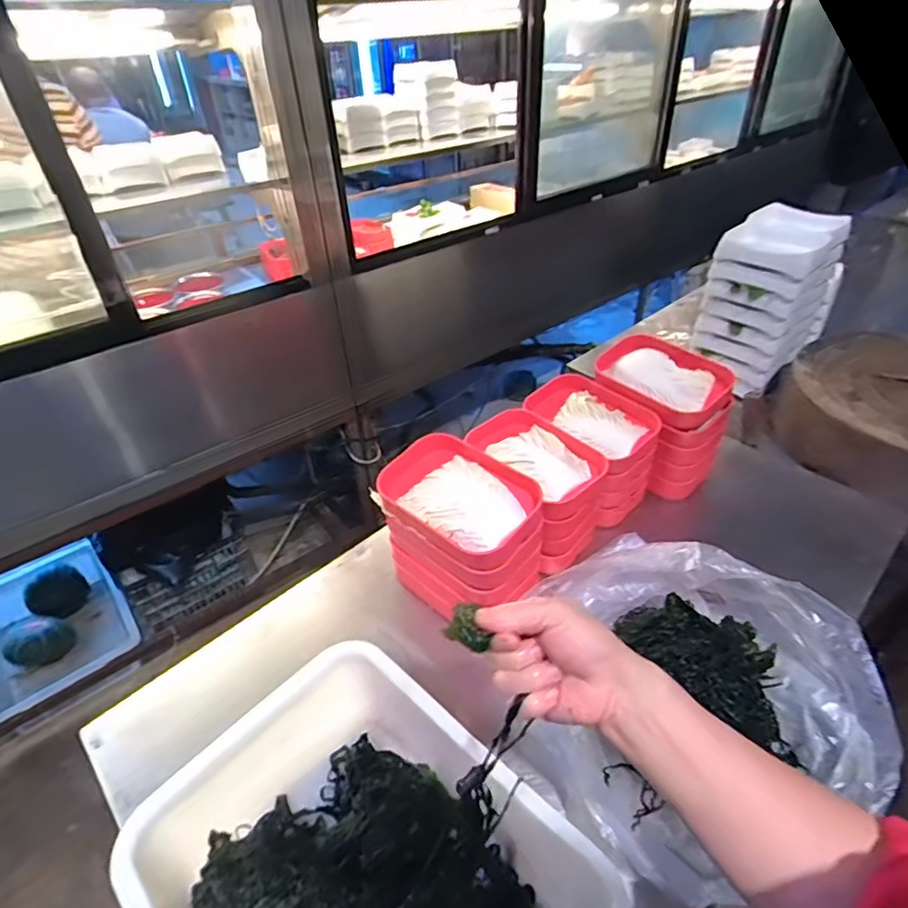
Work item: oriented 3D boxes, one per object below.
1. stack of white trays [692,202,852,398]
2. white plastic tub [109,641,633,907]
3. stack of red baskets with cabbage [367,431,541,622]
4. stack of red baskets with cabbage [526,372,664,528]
[{"bbox_3d":[0.592,-0.309,1.017,0.177,0.240,0.311,25,46,31],"label":"stack of white trays"},{"bbox_3d":[-0.073,0.342,0.439,0.331,0.114,0.251,29,48,33],"label":"white plastic tub"},{"bbox_3d":[0.007,0.091,0.674,0.176,0.153,0.119,28,48,32],"label":"stack of red baskets with cabbage"},{"bbox_3d":[0.198,-0.008,0.811,0.117,0.150,0.169,-31,46,-30],"label":"stack of red baskets with cabbage"}]

